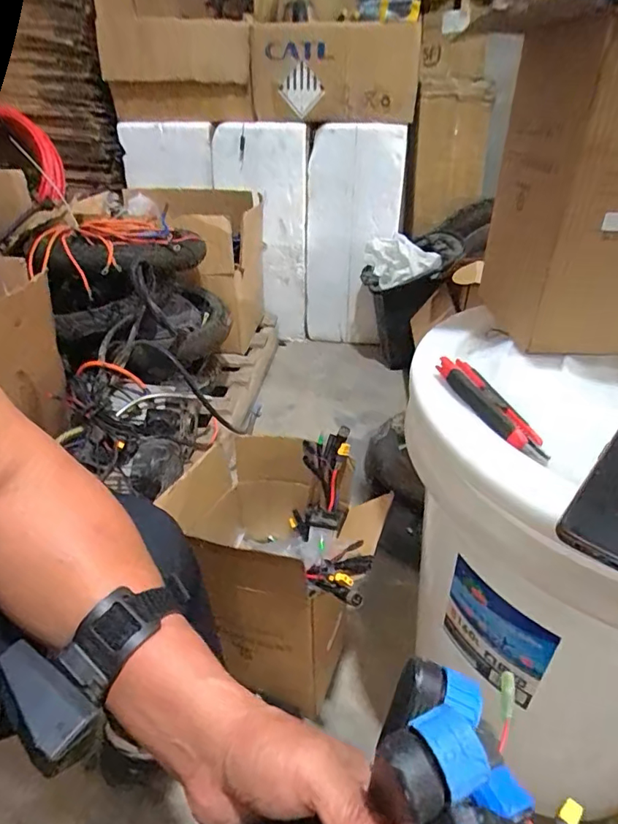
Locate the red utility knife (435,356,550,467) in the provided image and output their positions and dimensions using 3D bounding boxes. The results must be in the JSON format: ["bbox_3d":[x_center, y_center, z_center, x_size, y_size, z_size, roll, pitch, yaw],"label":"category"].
[{"bbox_3d":[0.160,-0.007,0.438,0.028,0.024,0.138,-12,35,-16],"label":"red utility knife"}]

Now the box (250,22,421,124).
[{"bbox_3d":[0.071,-0.942,1.385,0.429,0.221,0.194,9,35,14],"label":"box"}]

